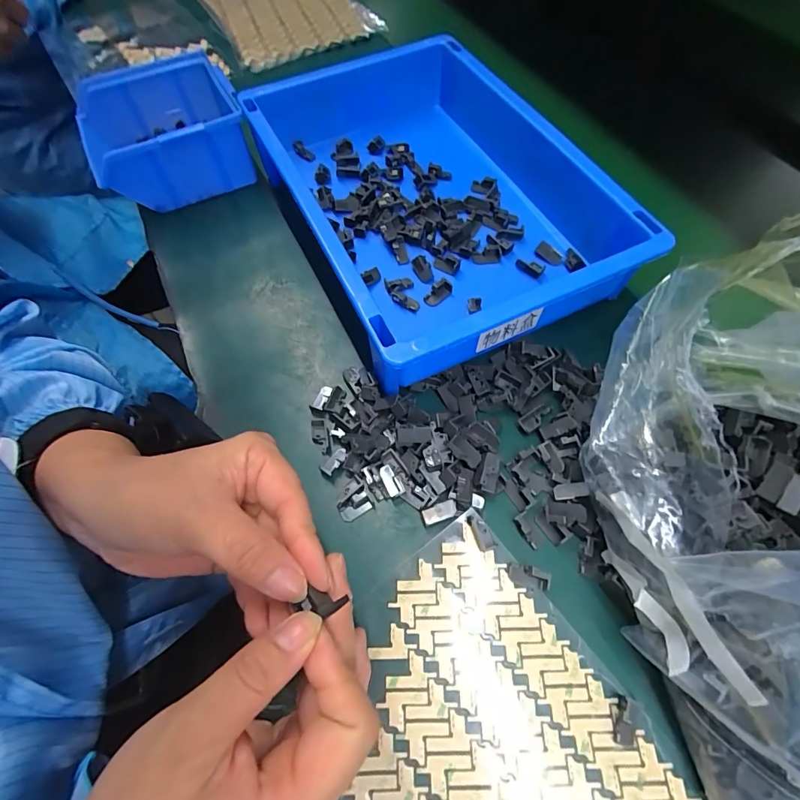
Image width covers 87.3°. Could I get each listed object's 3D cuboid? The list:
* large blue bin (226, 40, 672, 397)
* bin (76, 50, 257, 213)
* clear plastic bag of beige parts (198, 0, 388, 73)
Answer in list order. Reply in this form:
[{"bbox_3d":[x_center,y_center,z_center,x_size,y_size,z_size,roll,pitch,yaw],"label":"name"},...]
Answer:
[{"bbox_3d":[0.022,-0.171,0.340,0.214,0.068,0.307,-24,68,-13],"label":"large blue bin"},{"bbox_3d":[-0.216,-0.244,0.390,0.128,0.068,0.123,-29,67,-15],"label":"bin"},{"bbox_3d":[-0.150,-0.508,0.546,0.185,0.015,0.220,-25,68,-14],"label":"clear plastic bag of beige parts"}]

